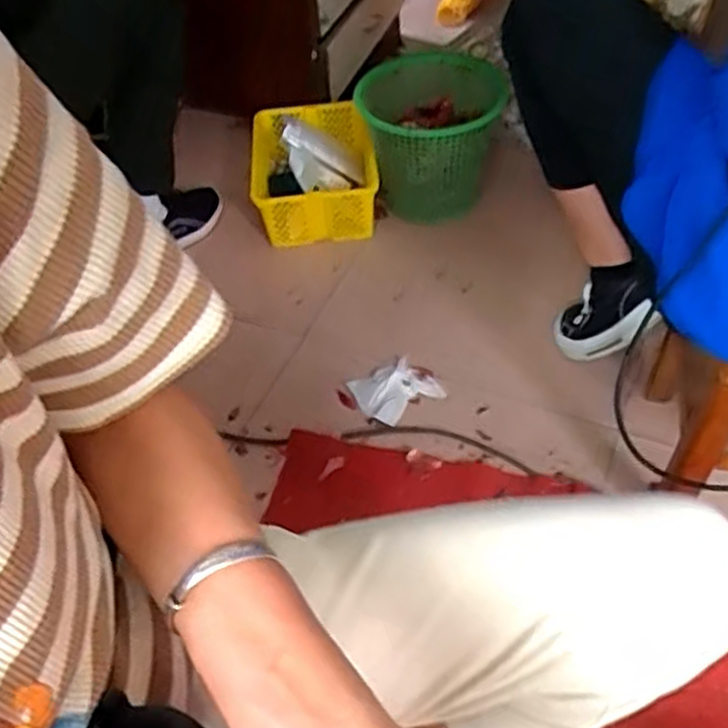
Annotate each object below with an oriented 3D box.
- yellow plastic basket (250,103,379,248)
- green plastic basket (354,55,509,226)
[{"bbox_3d":[-0.093,-0.351,1.373,0.225,0.122,0.281,-8,50,-1],"label":"yellow plastic basket"},{"bbox_3d":[0.114,-0.395,1.334,0.251,0.218,0.258,10,52,14],"label":"green plastic basket"}]

